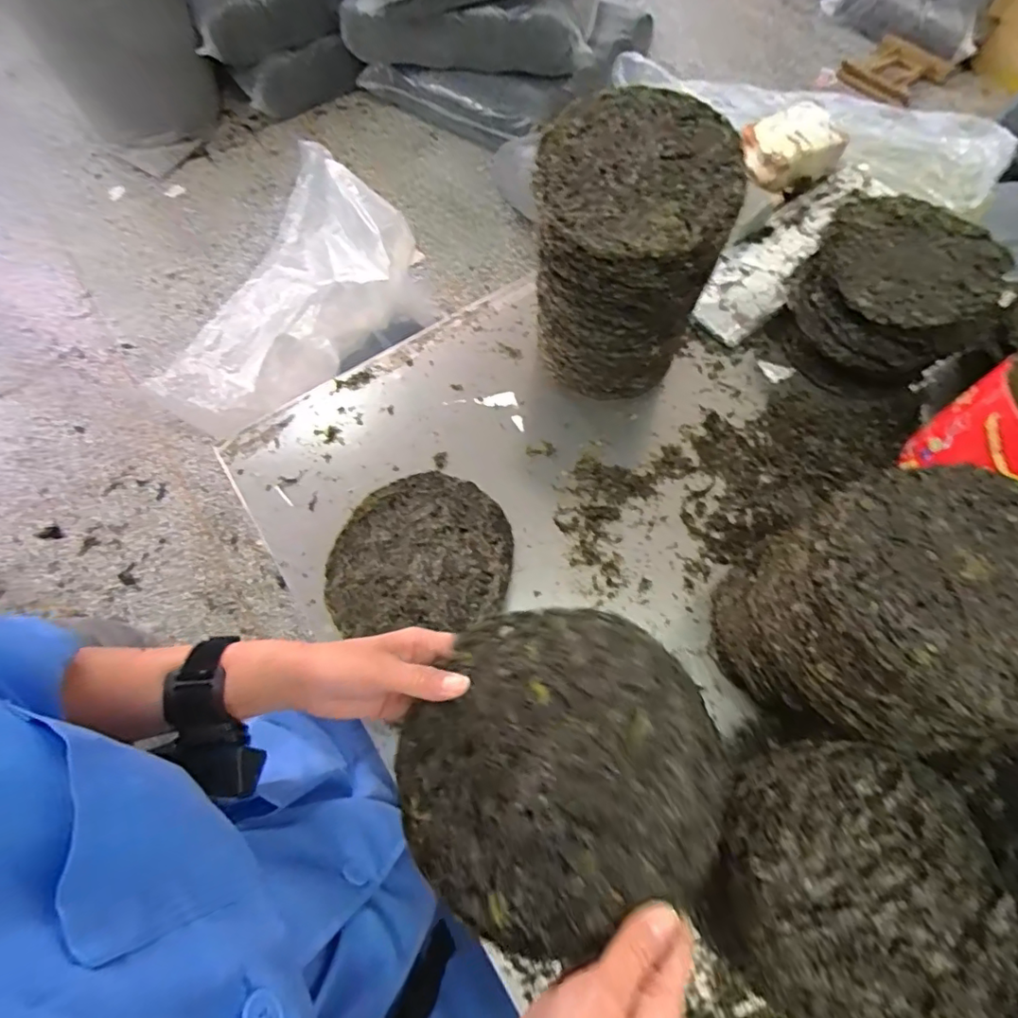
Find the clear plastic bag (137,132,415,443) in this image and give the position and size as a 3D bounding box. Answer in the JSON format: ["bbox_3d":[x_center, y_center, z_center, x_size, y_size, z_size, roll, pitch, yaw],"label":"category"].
[{"bbox_3d":[-0.499,-0.474,1.236,0.389,0.223,0.656,26,69,12],"label":"clear plastic bag"}]

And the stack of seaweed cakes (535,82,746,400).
[{"bbox_3d":[0.131,-0.269,0.647,0.196,0.309,0.187,11,67,6],"label":"stack of seaweed cakes"}]

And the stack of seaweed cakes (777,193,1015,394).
[{"bbox_3d":[0.506,-0.278,0.728,0.234,0.145,0.204,41,73,17],"label":"stack of seaweed cakes"}]

